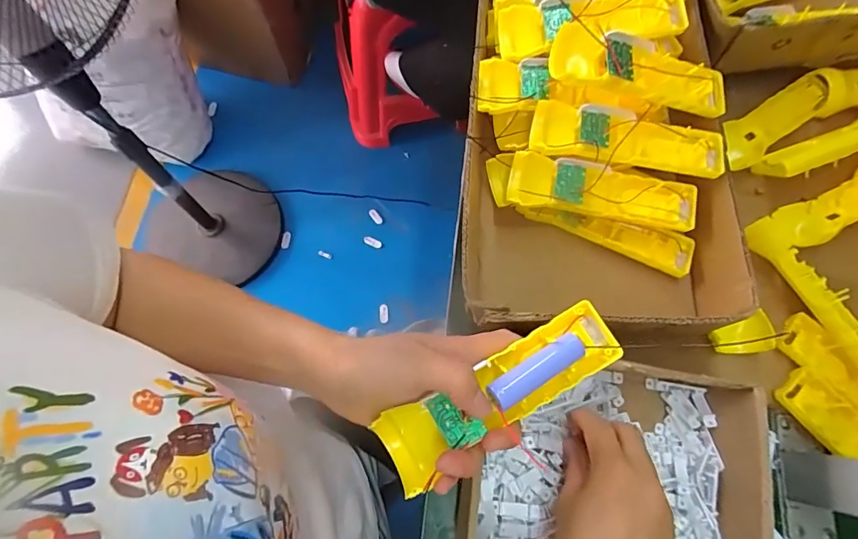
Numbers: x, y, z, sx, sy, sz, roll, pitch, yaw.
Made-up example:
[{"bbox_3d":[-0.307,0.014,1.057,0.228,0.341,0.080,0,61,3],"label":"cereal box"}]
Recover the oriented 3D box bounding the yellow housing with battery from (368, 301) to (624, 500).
[{"bbox_3d":[0.045,0.078,0.275,0.163,0.037,0.044,-31,74,-1],"label":"yellow housing with battery"}]

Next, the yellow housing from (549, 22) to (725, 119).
[{"bbox_3d":[0.186,-0.173,0.380,0.162,0.043,0.051,3,71,0],"label":"yellow housing"}]

